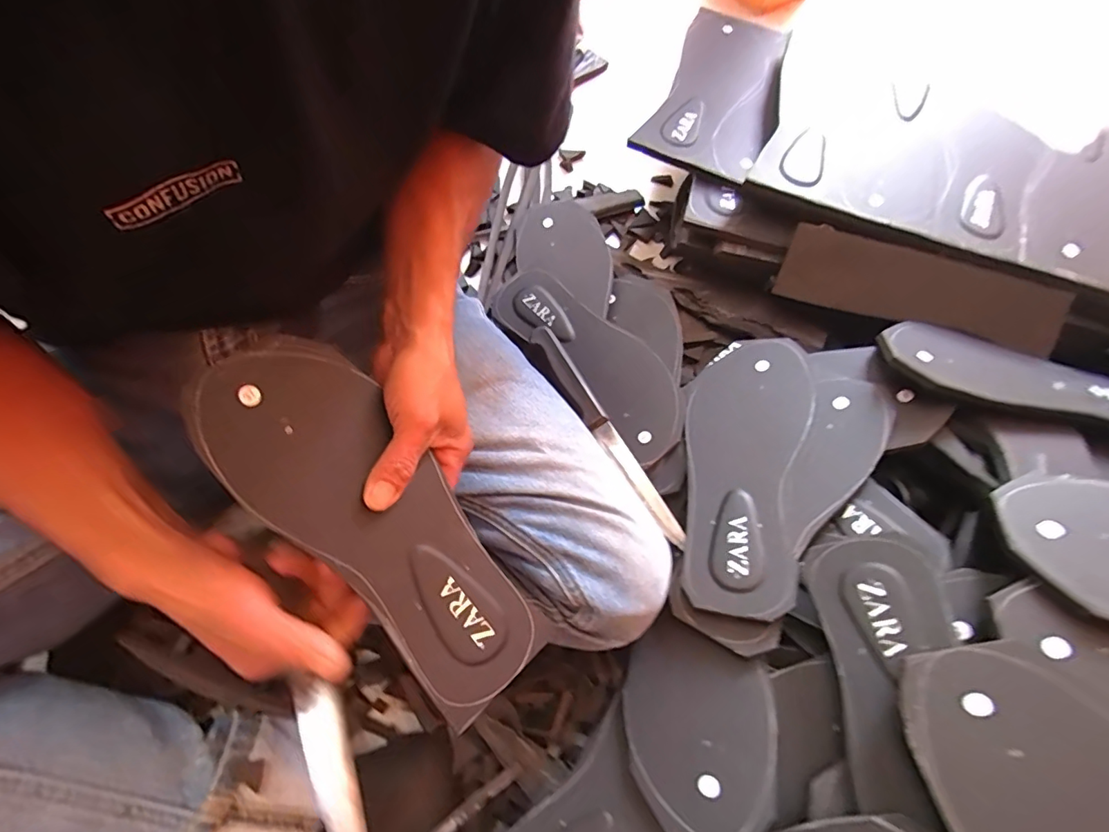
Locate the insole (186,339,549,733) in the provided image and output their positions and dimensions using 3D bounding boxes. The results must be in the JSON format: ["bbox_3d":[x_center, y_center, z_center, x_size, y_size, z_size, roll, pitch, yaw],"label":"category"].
[{"bbox_3d":[-0.106,0.065,0.301,0.090,0.009,0.246,-40,95,-29],"label":"insole"}]

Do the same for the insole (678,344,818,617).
[{"bbox_3d":[0.161,0.039,0.422,0.104,0.014,0.245,1,58,23],"label":"insole"}]

